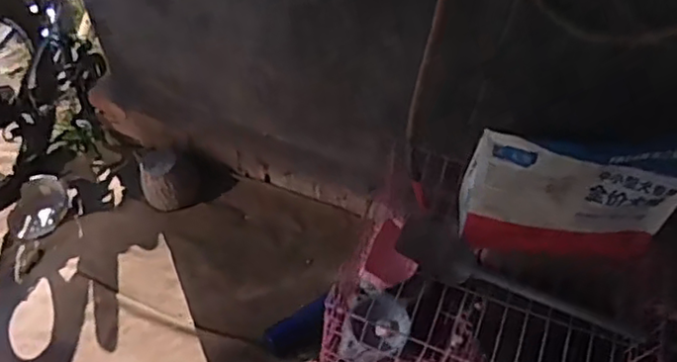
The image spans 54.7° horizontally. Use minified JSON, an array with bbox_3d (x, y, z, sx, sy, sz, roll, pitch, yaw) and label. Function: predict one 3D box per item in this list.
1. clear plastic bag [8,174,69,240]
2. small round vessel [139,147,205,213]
[{"bbox_3d":[-0.774,0.068,1.708,0.144,0.043,0.185,11,55,7],"label":"clear plastic bag"},{"bbox_3d":[-0.397,-0.005,1.551,0.143,0.112,0.123,-16,56,-13],"label":"small round vessel"}]

